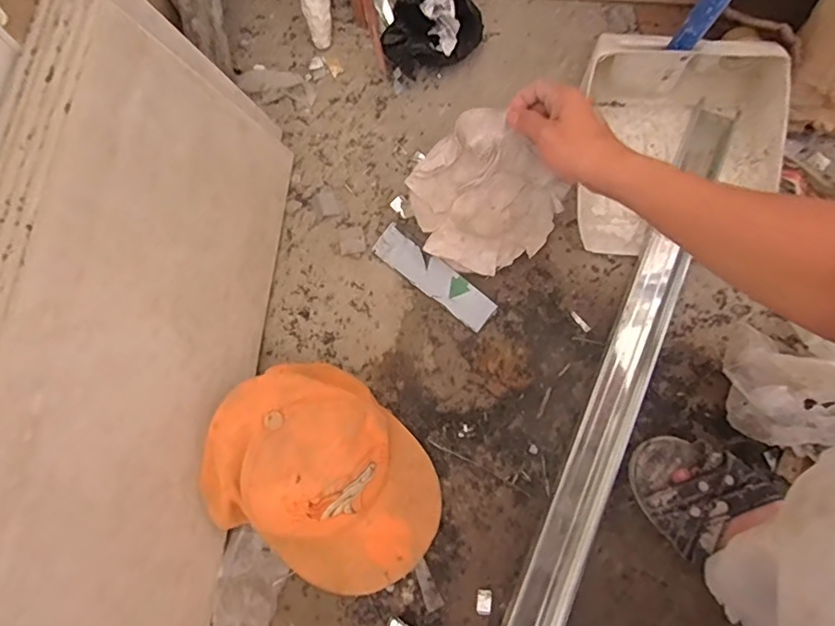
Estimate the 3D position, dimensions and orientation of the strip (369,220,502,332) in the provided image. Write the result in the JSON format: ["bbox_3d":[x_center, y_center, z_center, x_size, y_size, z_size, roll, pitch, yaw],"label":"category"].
[{"bbox_3d":[0.018,-0.042,0.625,0.157,0.008,0.041,38,101,9],"label":"strip"}]

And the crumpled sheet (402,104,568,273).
[{"bbox_3d":[0.072,-0.120,0.593,0.146,0.035,0.166,-40,119,20],"label":"crumpled sheet"}]

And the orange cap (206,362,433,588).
[{"bbox_3d":[-0.093,0.164,0.528,0.235,0.109,0.187,43,79,11],"label":"orange cap"}]

